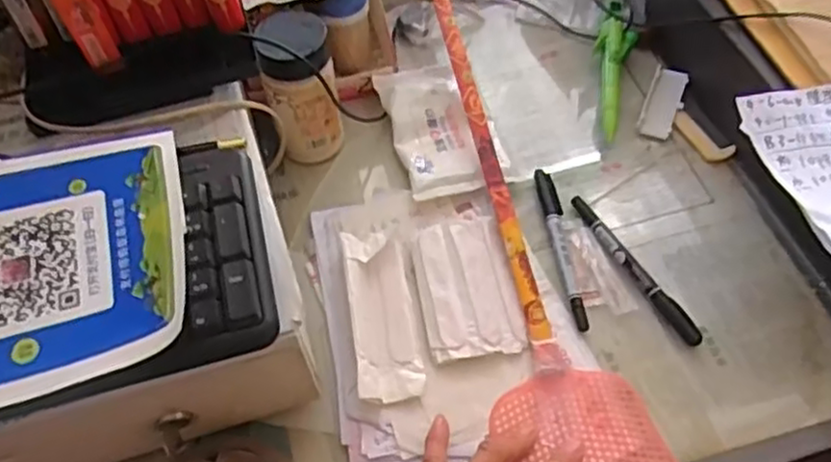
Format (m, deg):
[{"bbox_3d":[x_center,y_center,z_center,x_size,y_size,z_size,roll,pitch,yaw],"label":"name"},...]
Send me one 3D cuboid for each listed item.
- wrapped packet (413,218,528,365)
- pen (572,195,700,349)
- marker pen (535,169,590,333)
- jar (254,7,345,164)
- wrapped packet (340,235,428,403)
[{"bbox_3d":[0.036,0.039,0.498,0.066,0.013,0.103,-9,58,-7],"label":"wrapped packet"},{"bbox_3d":[0.157,0.026,0.515,0.016,0.011,0.136,-28,62,-18],"label":"pen"},{"bbox_3d":[0.109,0.010,0.523,0.016,0.008,0.134,-6,58,-5],"label":"marker pen"},{"bbox_3d":[-0.085,-0.104,0.536,0.053,0.129,0.045,-6,58,-5],"label":"jar"},{"bbox_3d":[-0.021,0.054,0.480,0.043,0.015,0.118,-6,58,-6],"label":"wrapped packet"}]

